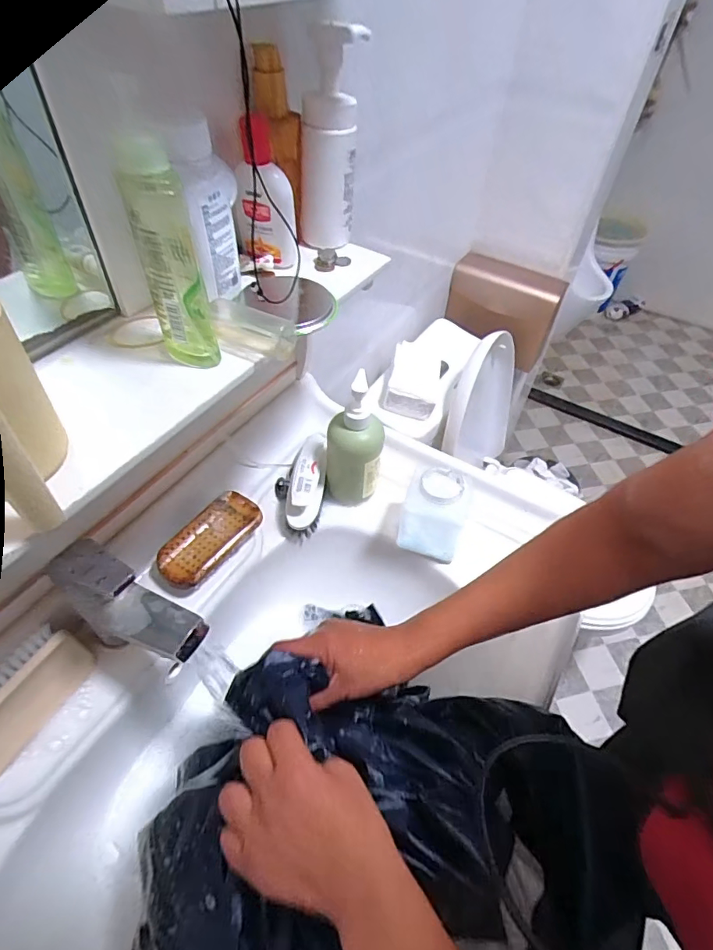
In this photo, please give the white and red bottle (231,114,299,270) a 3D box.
[{"bbox_3d":[-0.082,-0.243,0.429,0.053,0.111,0.038,-15,52,-16],"label":"white and red bottle"}]

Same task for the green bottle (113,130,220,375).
[{"bbox_3d":[-0.126,-0.145,0.334,0.036,0.144,0.040,-12,51,-13],"label":"green bottle"}]

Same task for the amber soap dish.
[{"bbox_3d":[-0.165,0.073,0.561,0.057,0.028,0.126,30,54,21],"label":"amber soap dish"}]

